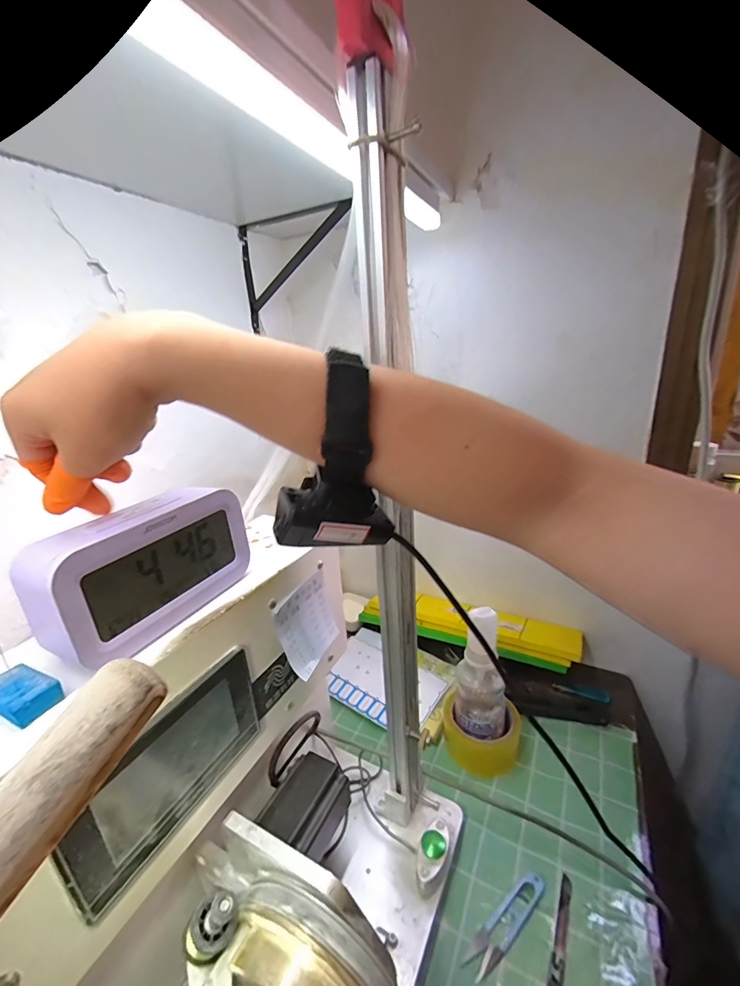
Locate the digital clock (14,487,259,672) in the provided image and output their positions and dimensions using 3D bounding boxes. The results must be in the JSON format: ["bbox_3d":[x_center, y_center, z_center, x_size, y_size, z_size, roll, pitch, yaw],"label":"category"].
[{"bbox_3d":[-0.151,0.049,0.280,0.043,0.078,0.148,6,21,26],"label":"digital clock"}]

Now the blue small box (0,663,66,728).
[{"bbox_3d":[-0.190,0.109,0.224,0.038,0.012,0.024,8,22,29],"label":"blue small box"}]

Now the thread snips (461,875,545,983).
[{"bbox_3d":[0.128,0.402,0.384,0.102,0.008,0.023,-16,23,-32],"label":"thread snips"}]

